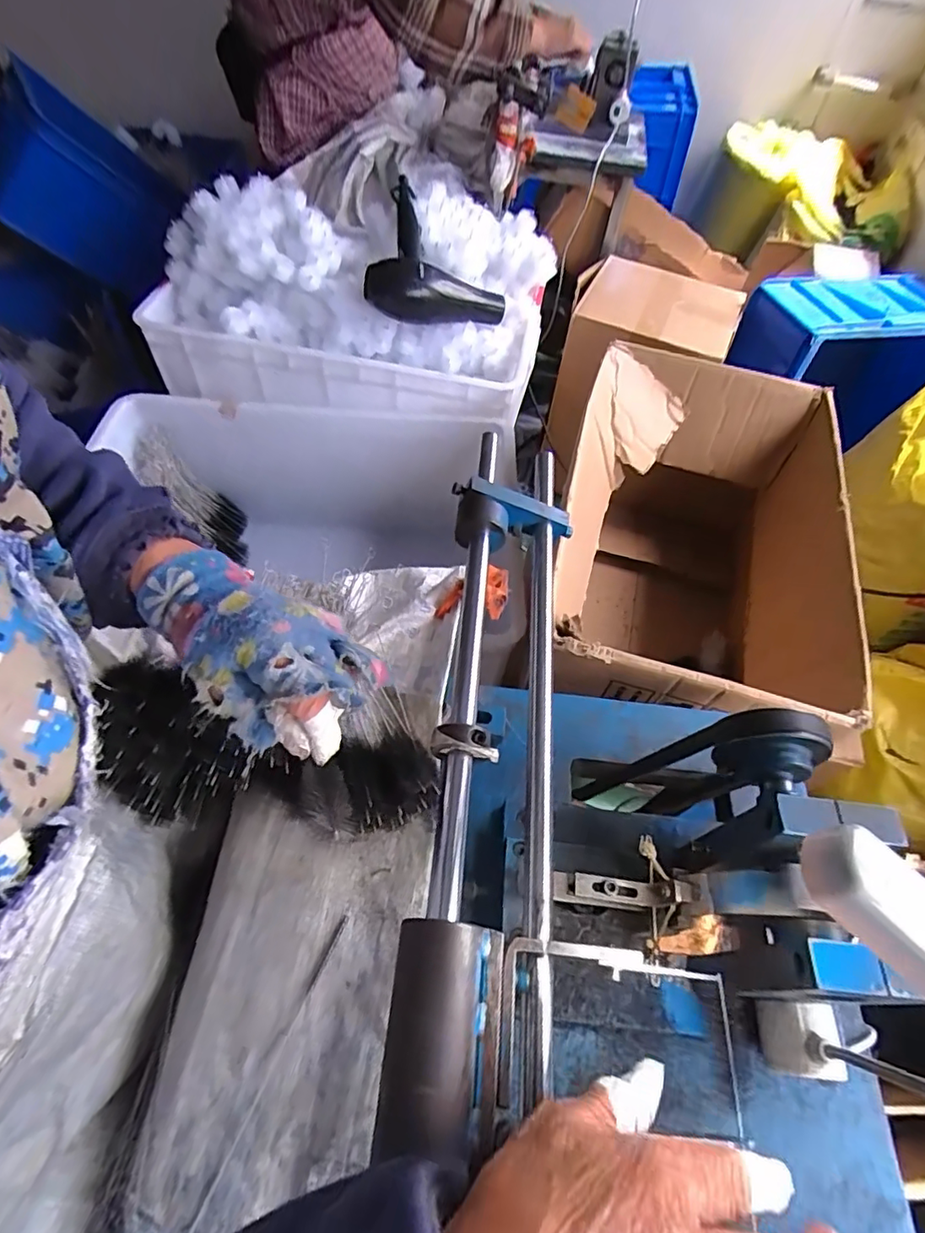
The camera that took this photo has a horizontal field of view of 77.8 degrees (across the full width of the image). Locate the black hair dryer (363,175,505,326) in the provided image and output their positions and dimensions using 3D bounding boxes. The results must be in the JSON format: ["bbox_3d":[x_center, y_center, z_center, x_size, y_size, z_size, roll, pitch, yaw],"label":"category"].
[{"bbox_3d":[-0.051,-0.580,0.928,0.217,0.094,0.248,-4,56,-8],"label":"black hair dryer"}]

